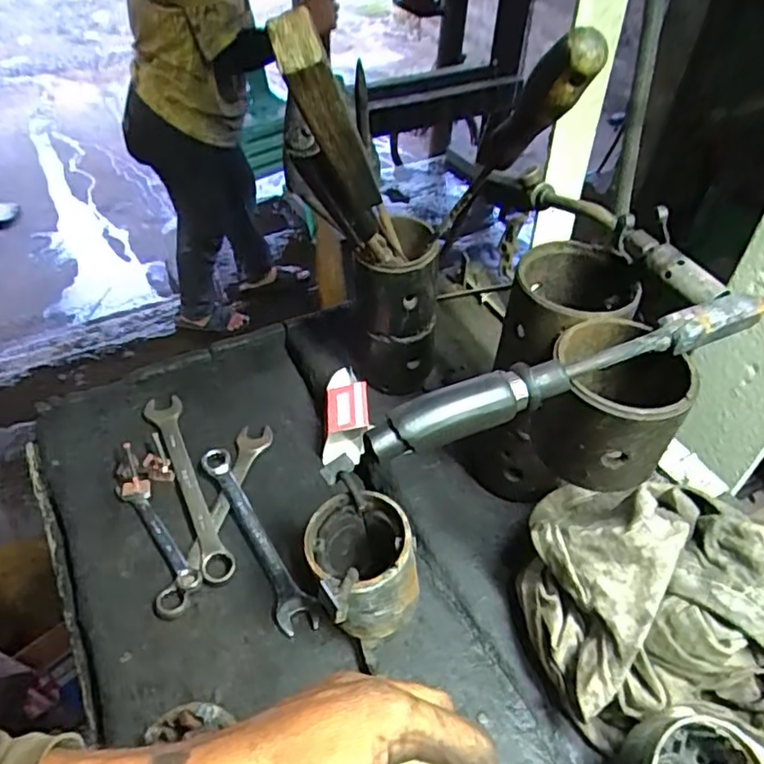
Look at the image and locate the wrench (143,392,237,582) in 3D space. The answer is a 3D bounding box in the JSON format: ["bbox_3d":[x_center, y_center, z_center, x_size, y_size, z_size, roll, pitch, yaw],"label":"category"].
[{"bbox_3d":[-0.182,0.087,0.591,0.035,0.016,0.221,-20,49,-21],"label":"wrench"}]

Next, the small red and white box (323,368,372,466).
[{"bbox_3d":[-0.035,0.034,0.634,0.046,0.045,0.105,2,45,0],"label":"small red and white box"}]

